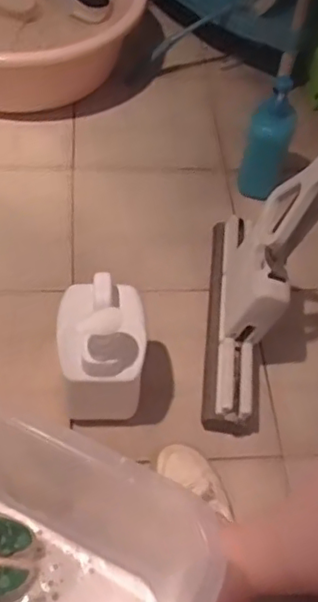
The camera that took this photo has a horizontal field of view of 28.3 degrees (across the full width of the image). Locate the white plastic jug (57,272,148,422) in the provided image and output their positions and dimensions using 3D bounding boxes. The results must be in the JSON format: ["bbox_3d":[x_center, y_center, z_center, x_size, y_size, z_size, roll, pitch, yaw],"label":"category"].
[{"bbox_3d":[-0.081,0.075,0.882,0.111,0.238,0.124,-2,55,-7],"label":"white plastic jug"}]

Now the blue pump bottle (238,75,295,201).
[{"bbox_3d":[0.194,-0.278,1.146,0.079,0.213,0.057,17,35,6],"label":"blue pump bottle"}]

